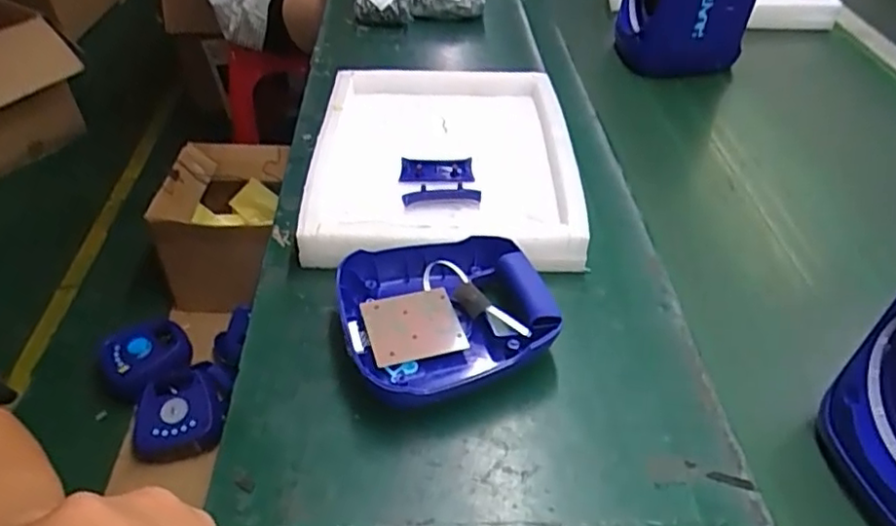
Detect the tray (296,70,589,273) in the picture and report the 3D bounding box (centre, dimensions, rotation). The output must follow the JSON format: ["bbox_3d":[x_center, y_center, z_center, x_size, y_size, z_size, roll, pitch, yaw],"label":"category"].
[{"bbox_3d":[-0.007,-0.129,0.753,0.290,0.040,0.367,1,43,-2],"label":"tray"}]

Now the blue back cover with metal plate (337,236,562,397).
[{"bbox_3d":[-0.002,0.045,0.569,0.171,0.043,0.160,-11,45,-14],"label":"blue back cover with metal plate"}]

